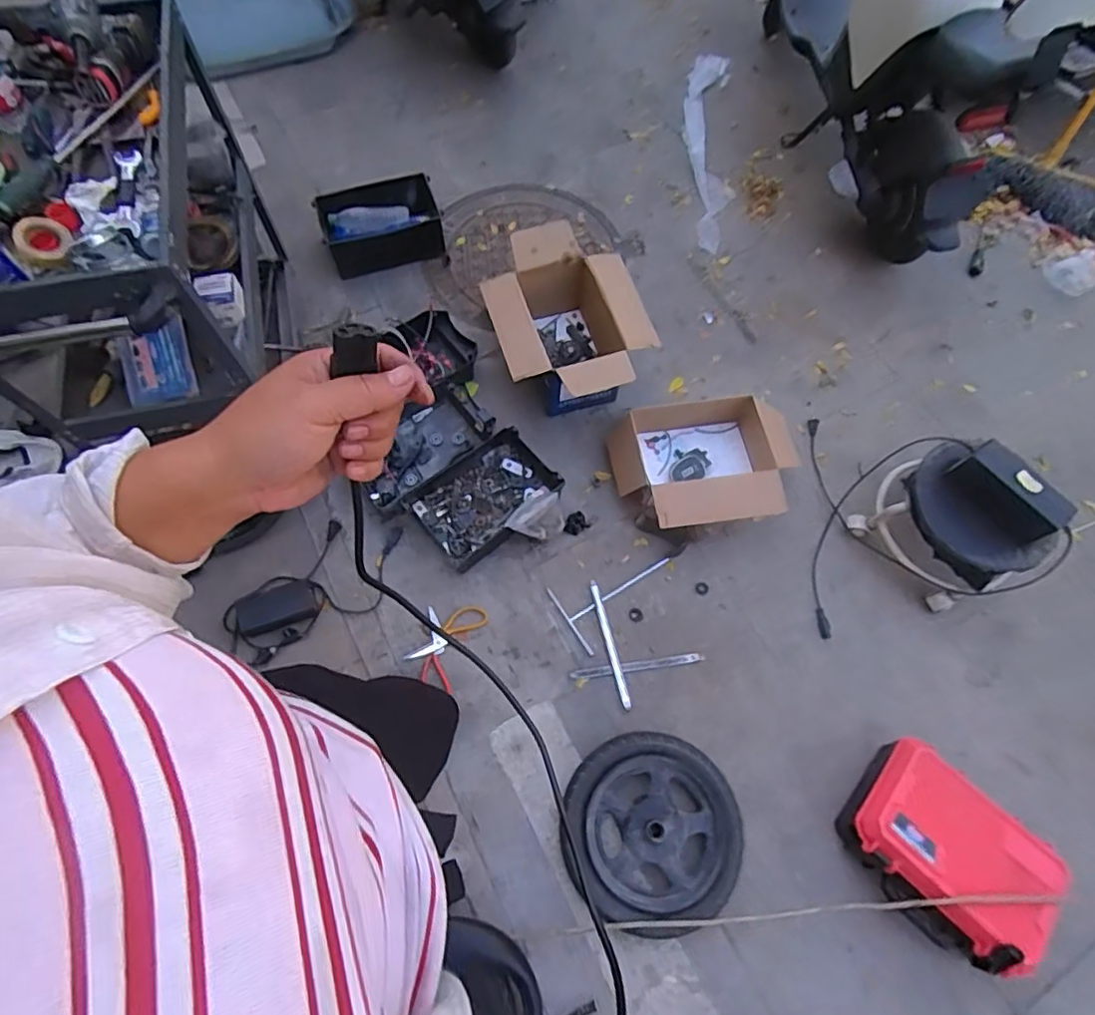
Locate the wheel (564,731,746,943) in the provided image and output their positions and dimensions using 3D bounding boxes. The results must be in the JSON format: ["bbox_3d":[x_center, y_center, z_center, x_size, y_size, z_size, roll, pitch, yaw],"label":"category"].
[{"bbox_3d":[0.202,0.627,1.180,0.337,0.058,0.335,1,66,-2],"label":"wheel"}]

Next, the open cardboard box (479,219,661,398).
[{"bbox_3d":[0.055,-0.448,1.550,0.367,0.235,0.476,-15,68,-9],"label":"open cardboard box"}]

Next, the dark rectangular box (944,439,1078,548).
[{"bbox_3d":[0.948,-0.030,1.241,0.089,0.086,0.207,-30,71,-14],"label":"dark rectangular box"}]

